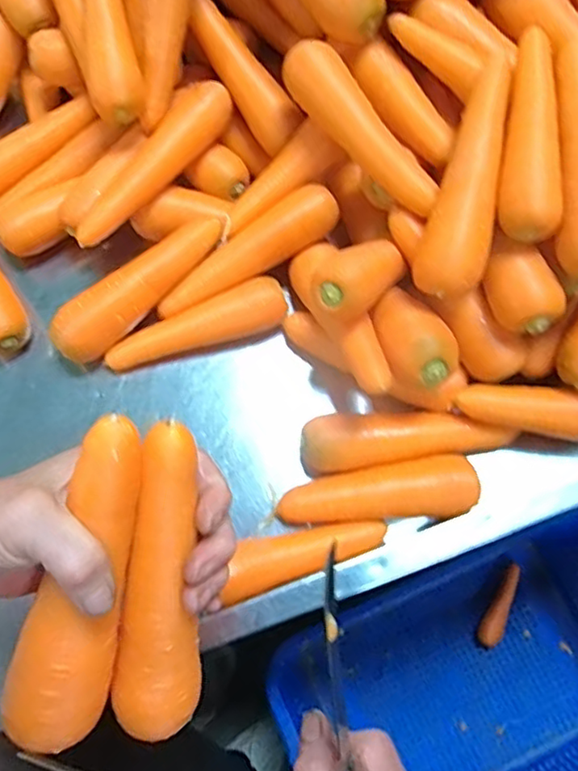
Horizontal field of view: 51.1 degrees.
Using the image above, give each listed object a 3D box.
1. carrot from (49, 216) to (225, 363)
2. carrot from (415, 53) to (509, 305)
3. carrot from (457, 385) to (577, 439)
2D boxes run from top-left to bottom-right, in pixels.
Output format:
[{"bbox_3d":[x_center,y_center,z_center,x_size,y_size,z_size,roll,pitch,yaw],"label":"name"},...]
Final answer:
[{"bbox_3d":[-0.129,-0.085,0.532,0.171,0.041,0.041,-37,75,-9],"label":"carrot"},{"bbox_3d":[0.134,-0.150,0.438,0.044,0.047,0.173,16,74,7],"label":"carrot"},{"bbox_3d":[0.204,0.018,0.475,0.140,0.030,0.035,7,73,4],"label":"carrot"}]

